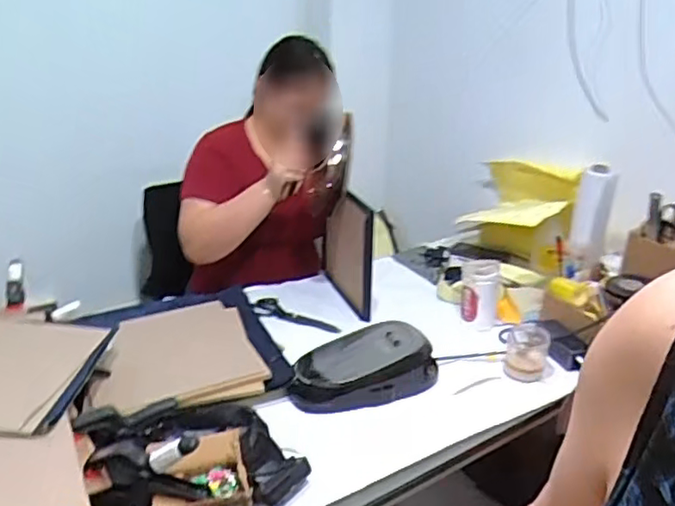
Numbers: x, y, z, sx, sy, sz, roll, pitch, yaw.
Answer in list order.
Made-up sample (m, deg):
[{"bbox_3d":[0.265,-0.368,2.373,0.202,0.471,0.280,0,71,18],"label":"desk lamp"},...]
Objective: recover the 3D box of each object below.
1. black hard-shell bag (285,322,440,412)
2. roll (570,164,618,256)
[{"bbox_3d":[0.049,0.219,1.233,0.304,0.085,0.160,-9,26,-22],"label":"black hard-shell bag"},{"bbox_3d":[0.606,-0.102,1.470,0.076,0.204,0.077,11,26,21],"label":"roll"}]

